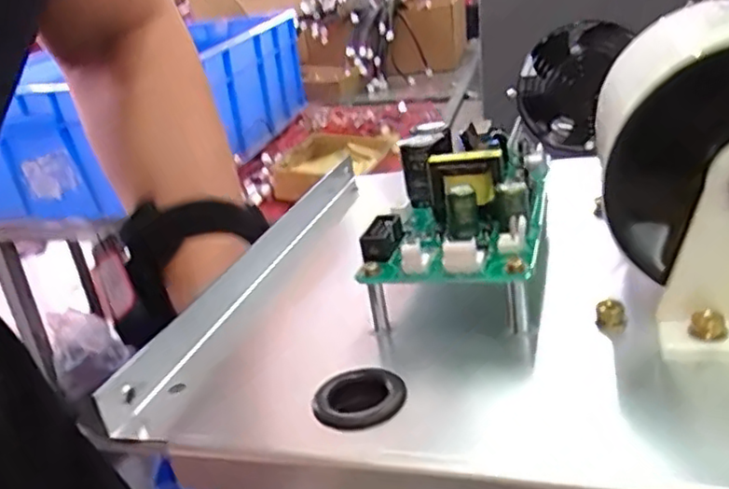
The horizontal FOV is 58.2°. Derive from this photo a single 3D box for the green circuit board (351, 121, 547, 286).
[{"bbox_3d":[0.031,-0.014,0.221,0.055,0.029,0.065,0,26,16],"label":"green circuit board"}]

